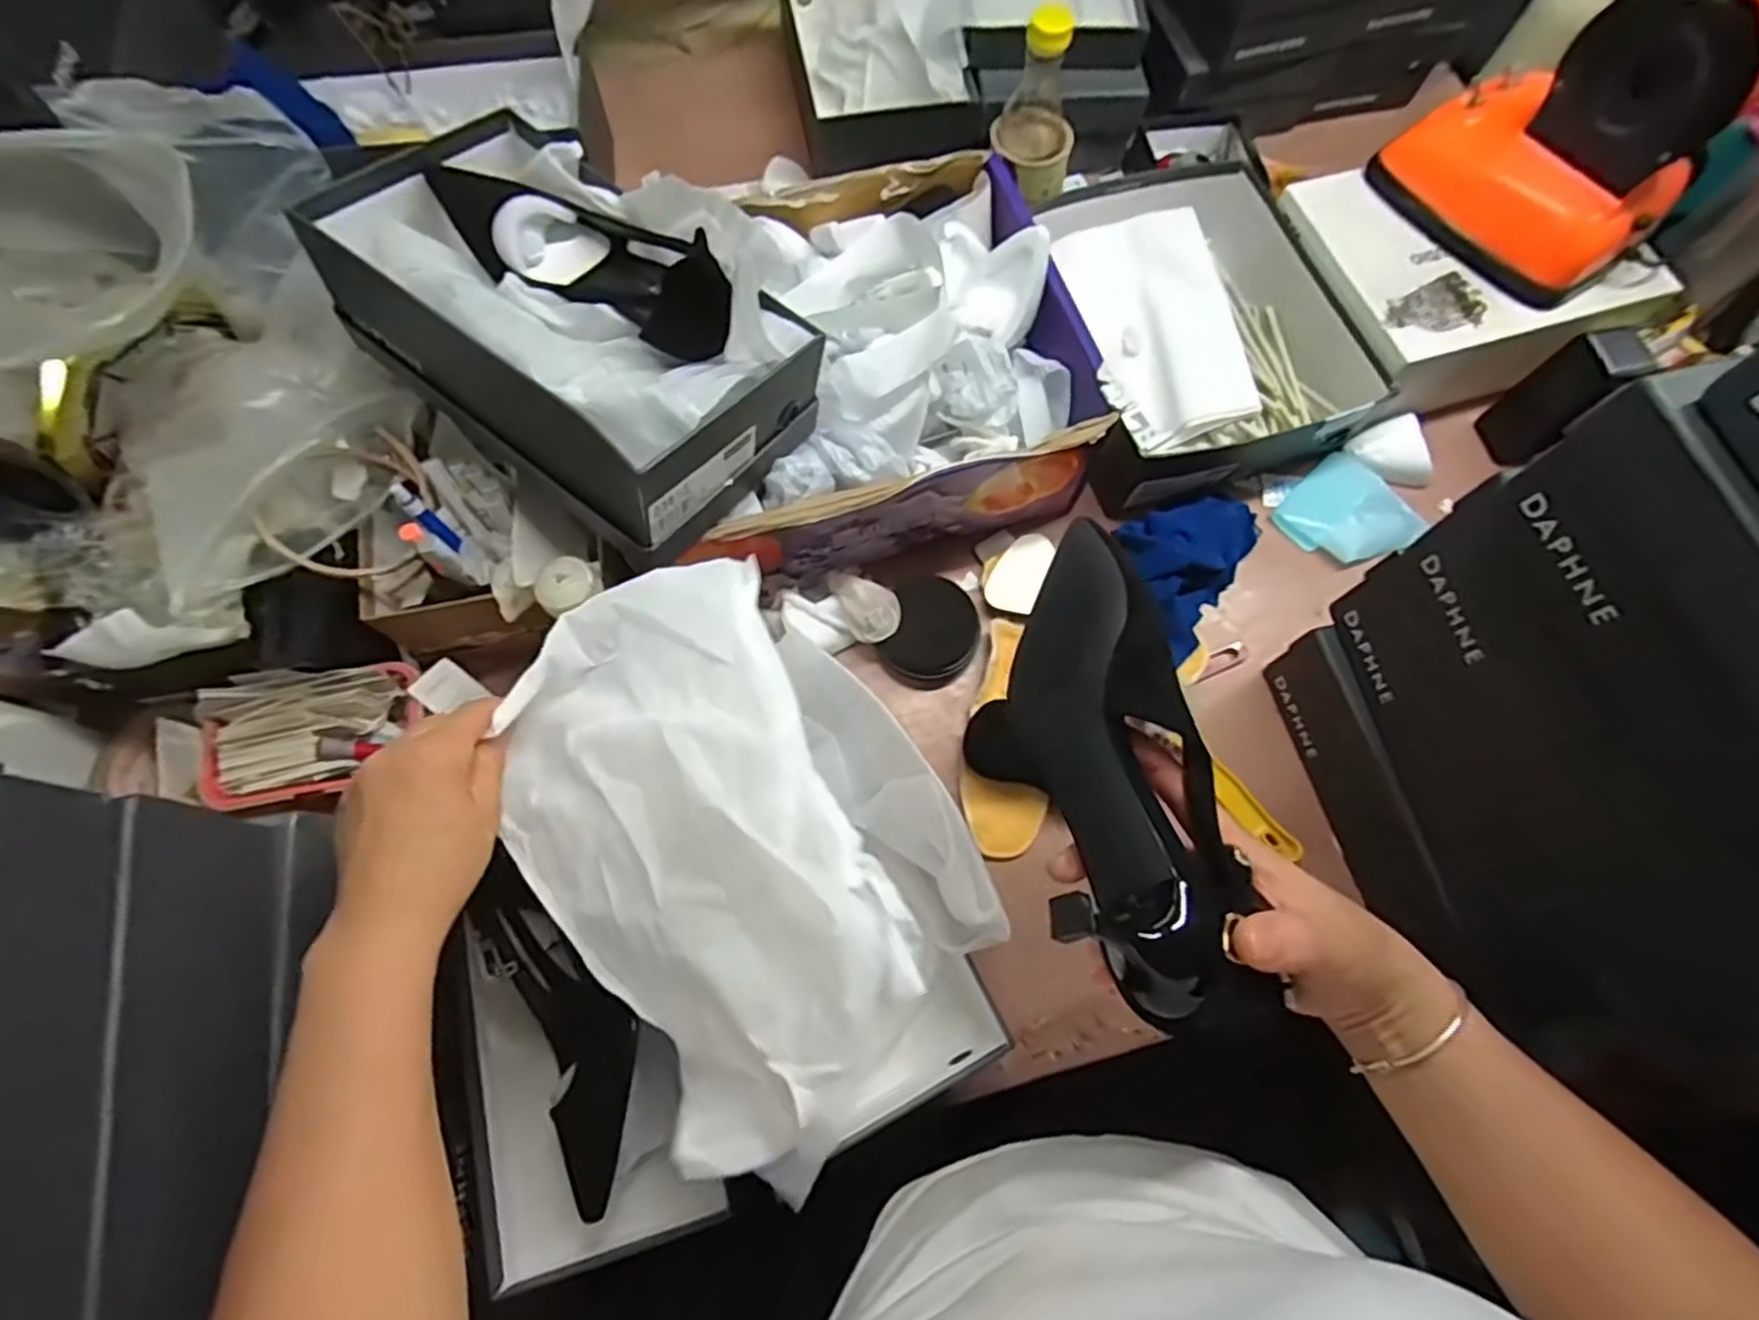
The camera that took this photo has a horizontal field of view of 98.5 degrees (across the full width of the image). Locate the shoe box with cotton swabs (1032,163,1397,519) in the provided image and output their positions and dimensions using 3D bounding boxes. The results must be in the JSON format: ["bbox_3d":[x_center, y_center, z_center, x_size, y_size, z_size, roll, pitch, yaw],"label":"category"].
[{"bbox_3d":[0.280,-0.339,0.757,0.281,0.084,0.361,-16,72,-7],"label":"shoe box with cotton swabs"}]

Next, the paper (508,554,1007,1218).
[{"bbox_3d":[-0.082,0.075,0.378,0.188,0.075,0.281,-36,75,-13],"label":"paper"}]

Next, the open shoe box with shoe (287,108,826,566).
[{"bbox_3d":[-0.214,-0.240,0.536,0.307,0.124,0.200,36,74,11],"label":"open shoe box with shoe"}]

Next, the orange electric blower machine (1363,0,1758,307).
[{"bbox_3d":[0.563,-0.441,0.616,0.097,0.226,0.213,-39,76,-13],"label":"orange electric blower machine"}]

